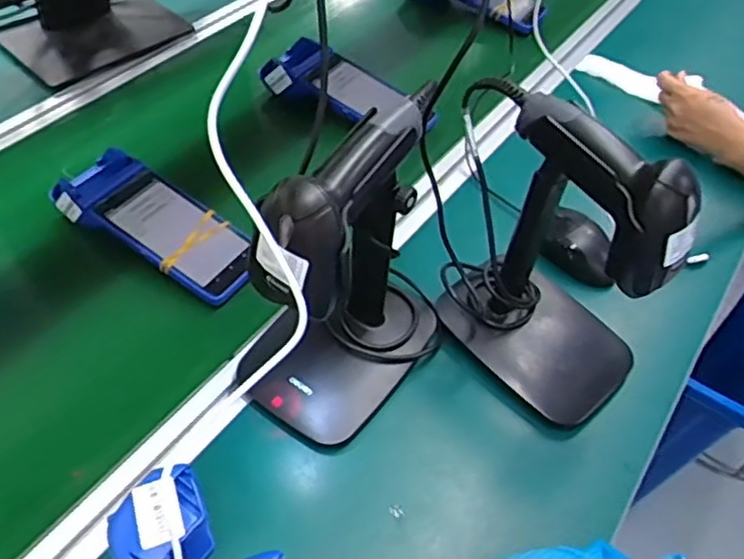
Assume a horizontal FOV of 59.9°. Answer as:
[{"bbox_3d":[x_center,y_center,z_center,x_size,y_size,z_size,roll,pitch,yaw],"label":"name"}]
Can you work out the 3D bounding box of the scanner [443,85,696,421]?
[{"bbox_3d":[0.160,-0.013,0.524,0.120,0.244,0.161,-33,59,-27],"label":"scanner"}]

